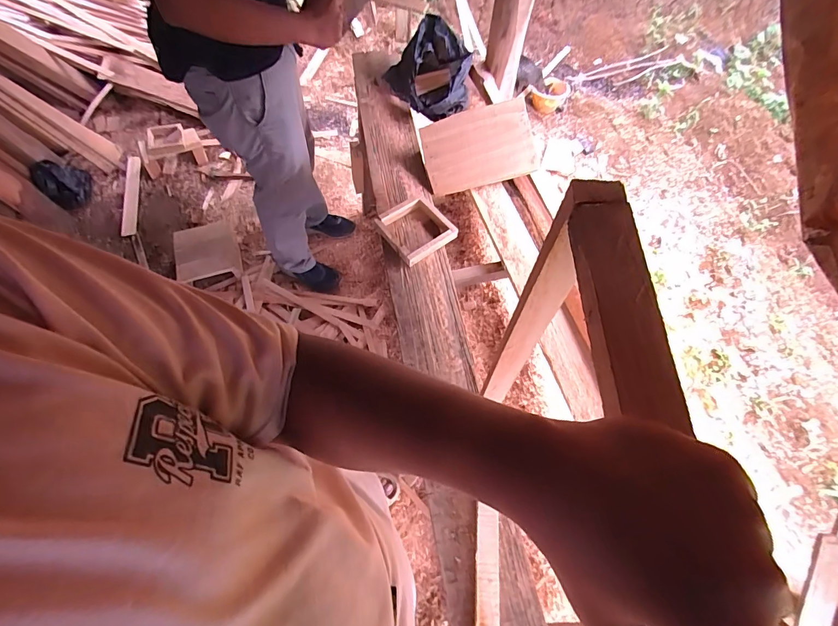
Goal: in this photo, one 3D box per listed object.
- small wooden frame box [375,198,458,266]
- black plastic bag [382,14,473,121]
[{"bbox_3d":[-0.007,-0.214,1.026,0.163,0.038,0.161,-30,66,-16],"label":"small wooden frame box"},{"bbox_3d":[0.023,-0.702,1.182,0.250,0.202,0.236,0,61,-1],"label":"black plastic bag"}]

